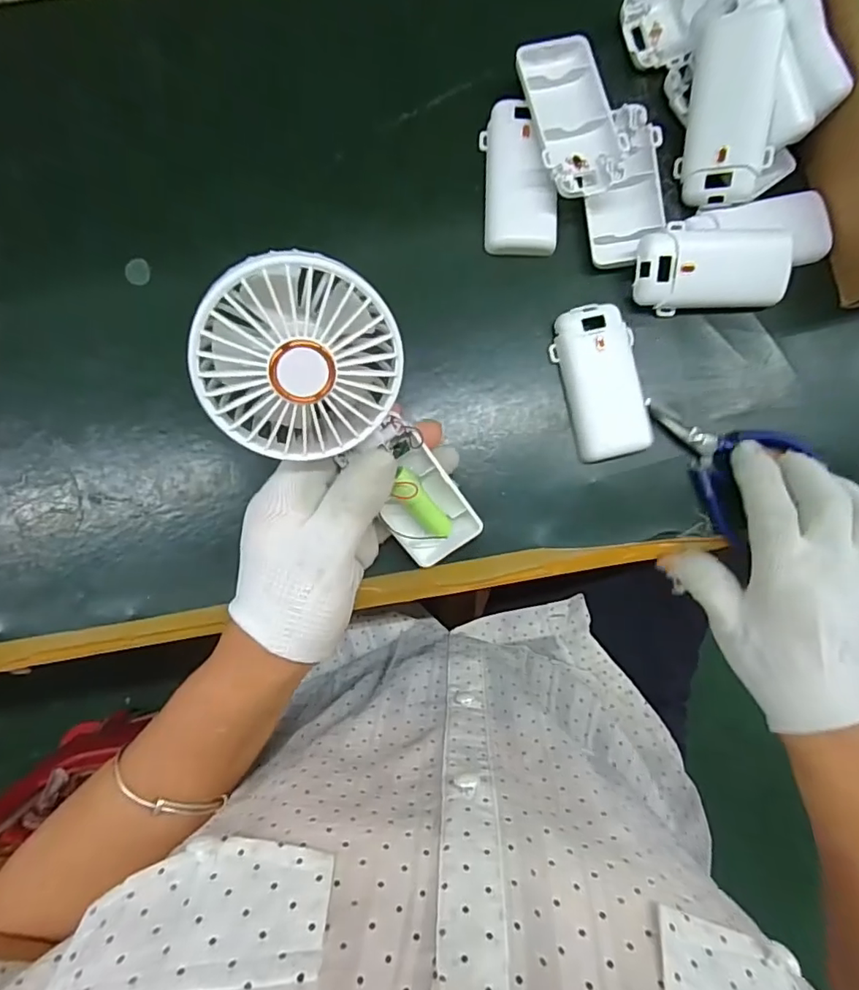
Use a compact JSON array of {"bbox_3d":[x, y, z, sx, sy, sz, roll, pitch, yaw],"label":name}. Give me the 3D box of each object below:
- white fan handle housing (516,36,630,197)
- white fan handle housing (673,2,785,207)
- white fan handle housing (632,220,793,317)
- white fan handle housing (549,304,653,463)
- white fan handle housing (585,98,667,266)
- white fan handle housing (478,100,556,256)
[{"bbox_3d":[0.086,-0.228,0.326,0.049,0.018,0.098,-18,87,-3],"label":"white fan handle housing"},{"bbox_3d":[0.179,-0.227,0.317,0.042,0.030,0.093,-5,115,-2],"label":"white fan handle housing"},{"bbox_3d":[0.171,-0.138,0.325,0.091,0.027,0.045,-3,87,-2],"label":"white fan handle housing"},{"bbox_3d":[0.107,-0.070,0.330,0.046,0.013,0.093,-12,87,-2],"label":"white fan handle housing"},{"bbox_3d":[0.121,-0.189,0.330,0.042,0.020,0.095,-1,87,-2],"label":"white fan handle housing"},{"bbox_3d":[0.056,-0.196,0.331,0.044,0.018,0.089,-3,87,-2],"label":"white fan handle housing"}]

